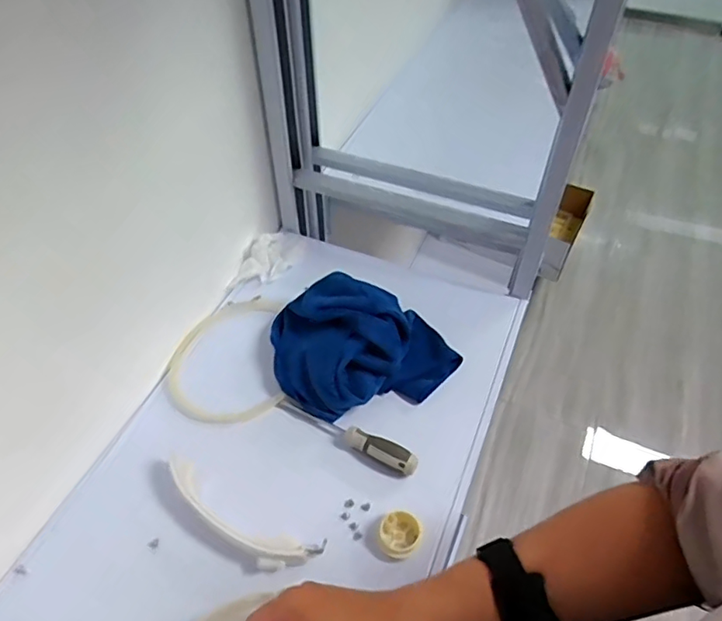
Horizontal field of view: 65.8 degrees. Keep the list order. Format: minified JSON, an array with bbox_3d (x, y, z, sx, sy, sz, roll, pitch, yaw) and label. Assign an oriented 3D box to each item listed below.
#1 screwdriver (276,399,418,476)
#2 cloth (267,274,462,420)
[{"bbox_3d":[-0.019,0.145,0.657,0.182,0.025,0.025,22,53,19],"label":"screwdriver"},{"bbox_3d":[0.004,0.035,0.707,0.232,0.090,0.176,-7,49,-5],"label":"cloth"}]

